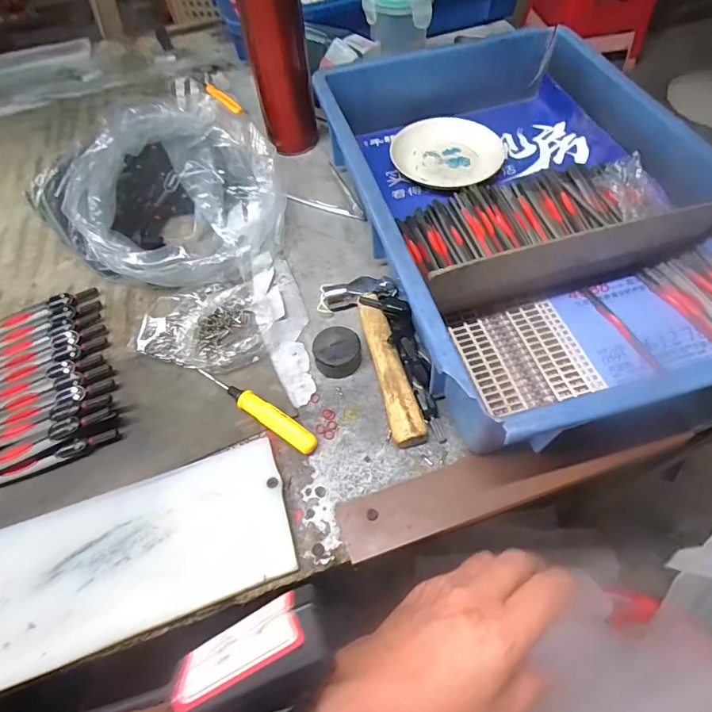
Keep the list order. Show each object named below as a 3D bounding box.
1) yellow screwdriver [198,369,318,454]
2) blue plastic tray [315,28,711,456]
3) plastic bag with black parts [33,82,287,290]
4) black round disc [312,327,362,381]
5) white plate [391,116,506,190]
[{"bbox_3d":[-0.078,0.038,0.343,0.114,0.017,0.016,32,65,20],"label":"yellow screwdriver"},{"bbox_3d":[0.148,-0.143,0.401,0.282,0.073,0.432,-14,59,-6],"label":"blue plastic tray"},{"bbox_3d":[-0.189,-0.167,0.436,0.225,0.086,0.195,30,64,19],"label":"plastic bag with black parts"},{"bbox_3d":[-0.015,-0.004,0.366,0.037,0.019,0.037,-1,59,2],"label":"black round disc"},{"bbox_3d":[0.104,-0.230,0.505,0.119,0.019,0.119,-1,59,2],"label":"white plate"}]

